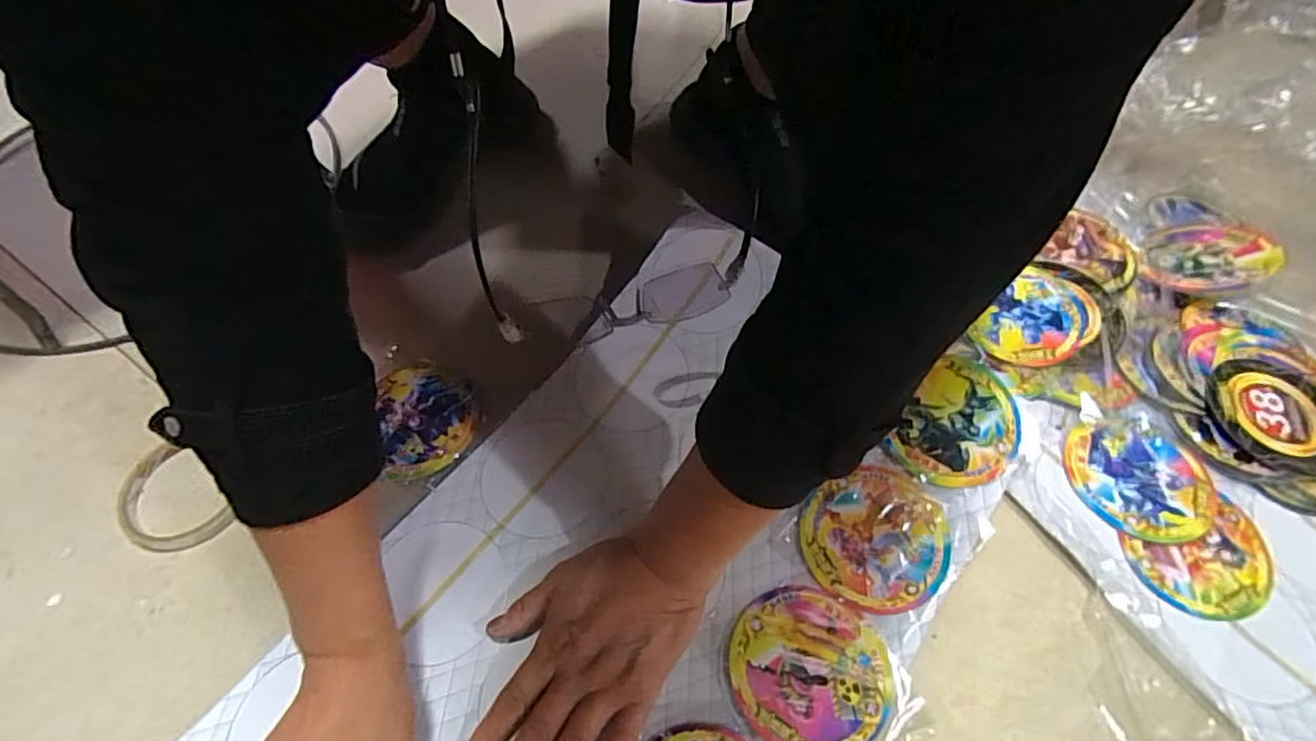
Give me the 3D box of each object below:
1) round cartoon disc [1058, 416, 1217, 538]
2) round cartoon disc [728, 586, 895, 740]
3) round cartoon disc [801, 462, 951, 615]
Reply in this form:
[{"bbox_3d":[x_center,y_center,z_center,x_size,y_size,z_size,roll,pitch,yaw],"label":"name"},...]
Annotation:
[{"bbox_3d":[0.342,0.075,0.431,0.090,0.004,0.088,0,58,0],"label":"round cartoon disc"},{"bbox_3d":[0.093,0.182,0.370,0.095,0.007,0.091,0,58,0],"label":"round cartoon disc"},{"bbox_3d":[0.147,0.116,0.410,0.096,0.012,0.087,-27,62,-15],"label":"round cartoon disc"}]

